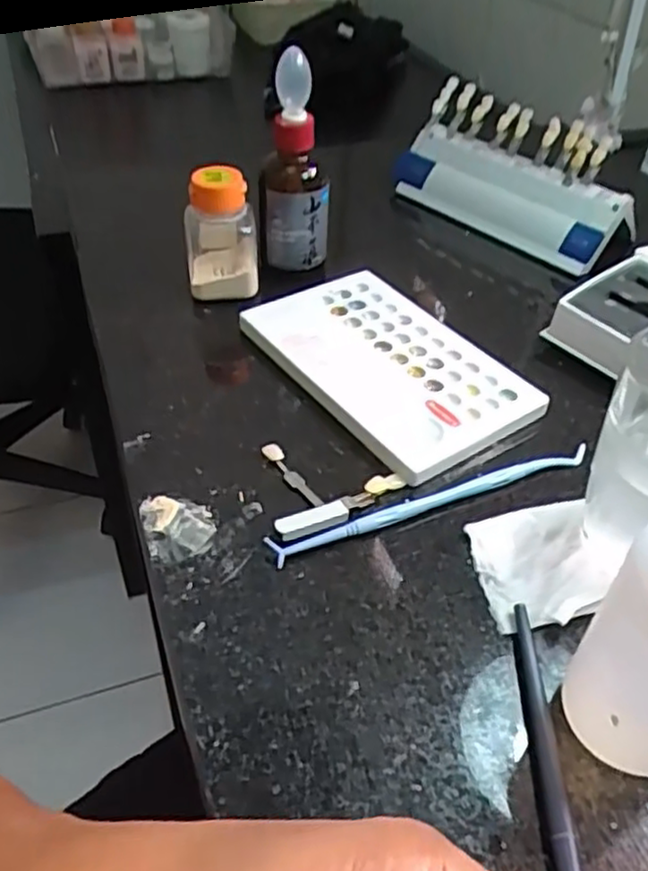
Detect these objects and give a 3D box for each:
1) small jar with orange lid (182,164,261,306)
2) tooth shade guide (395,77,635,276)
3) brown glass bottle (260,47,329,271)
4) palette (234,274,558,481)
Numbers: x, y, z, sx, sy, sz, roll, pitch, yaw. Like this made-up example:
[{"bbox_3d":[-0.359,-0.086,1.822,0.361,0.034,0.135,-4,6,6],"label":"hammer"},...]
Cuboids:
[{"bbox_3d":[-0.063,-0.125,0.433,0.042,0.063,0.046,-6,45,-8],"label":"small jar with orange lid"},{"bbox_3d":[0.136,-0.188,0.521,0.176,0.079,0.065,35,53,29],"label":"tooth shade guide"},{"bbox_3d":[-0.018,-0.168,0.435,0.040,0.122,0.043,-1,44,-3],"label":"brown glass bottle"},{"bbox_3d":[0.031,-0.041,0.392,0.095,0.012,0.158,-26,50,-26],"label":"palette"}]

